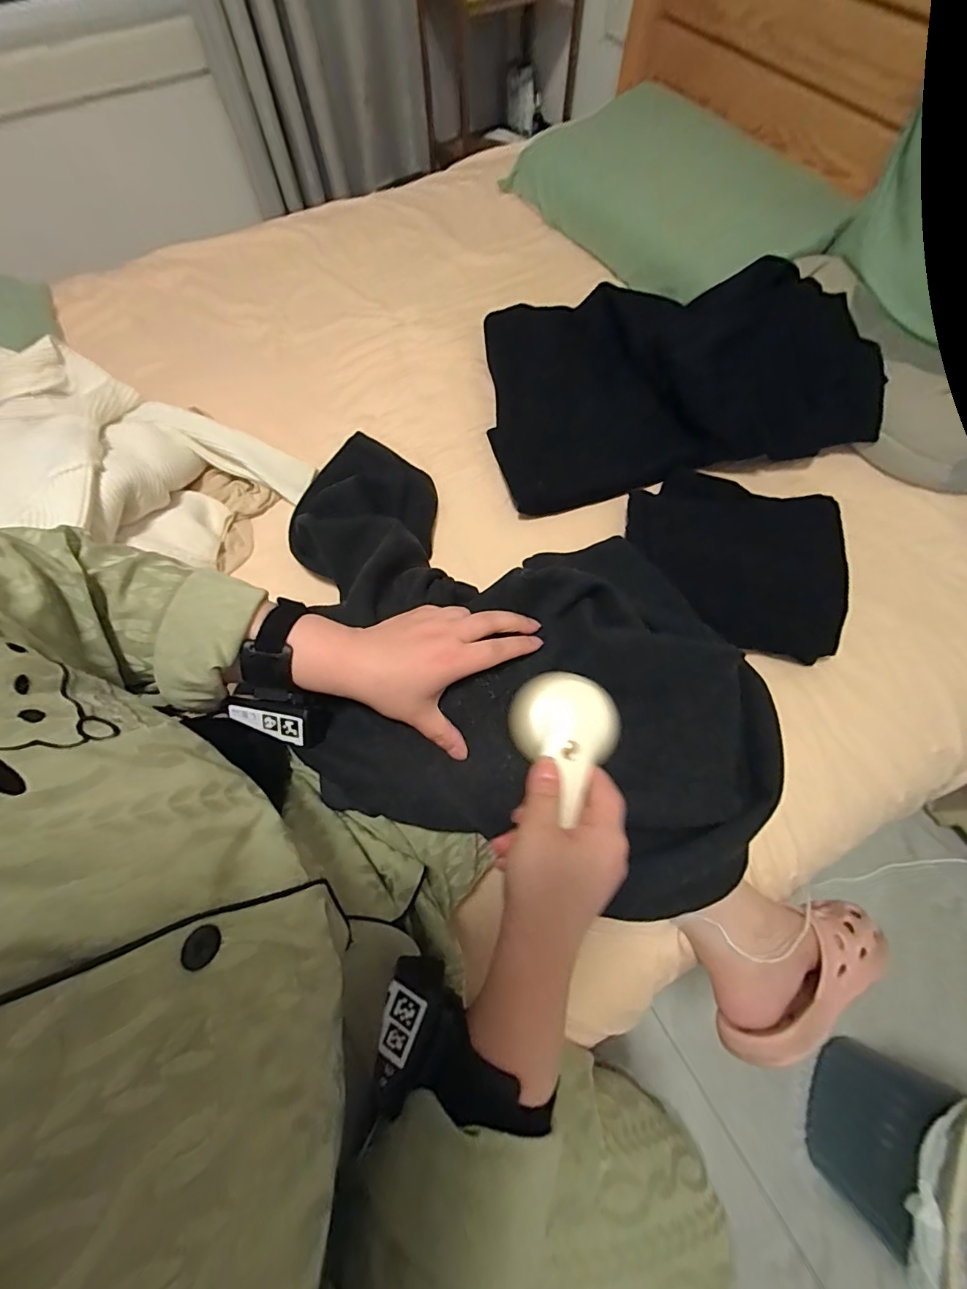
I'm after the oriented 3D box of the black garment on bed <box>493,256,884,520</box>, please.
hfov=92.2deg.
[{"bbox_3d":[0.274,-0.437,0.723,0.542,0.135,0.389,-12,67,-4],"label":"black garment on bed"}]

